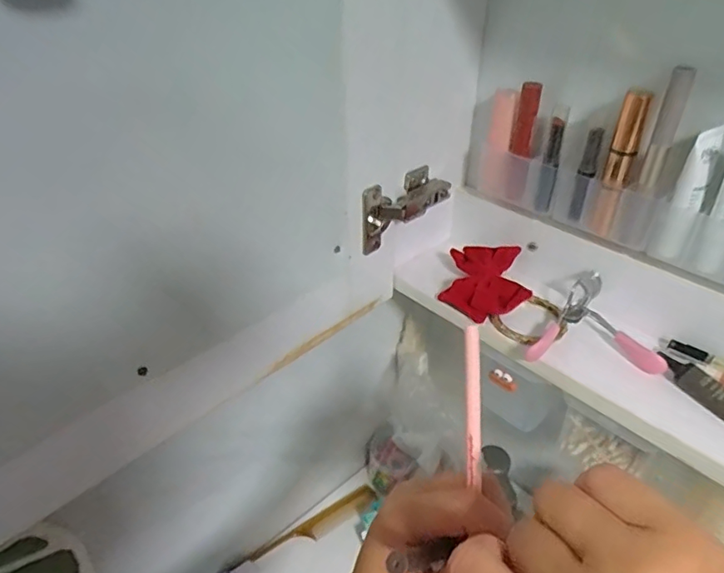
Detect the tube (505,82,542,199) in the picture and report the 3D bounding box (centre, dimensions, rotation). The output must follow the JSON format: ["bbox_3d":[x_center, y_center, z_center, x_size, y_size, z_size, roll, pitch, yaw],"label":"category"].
[{"bbox_3d":[0.134,-0.120,0.434,0.017,0.095,0.014,4,36,6],"label":"tube"}]

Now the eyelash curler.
[{"bbox_3d":[0.178,0.026,0.415,0.101,0.036,0.084,3,36,4],"label":"eyelash curler"}]

